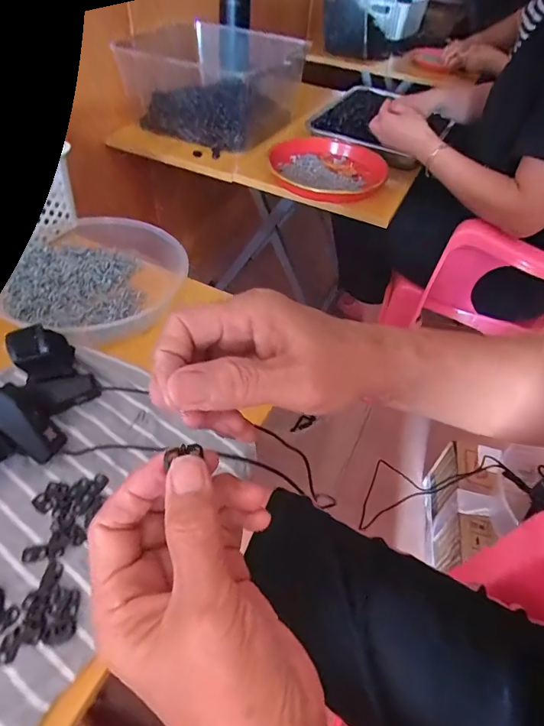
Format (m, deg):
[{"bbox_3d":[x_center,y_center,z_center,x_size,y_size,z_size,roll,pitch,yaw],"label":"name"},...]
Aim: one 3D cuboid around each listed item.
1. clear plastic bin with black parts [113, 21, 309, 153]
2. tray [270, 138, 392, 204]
[{"bbox_3d":[-0.118,-0.602,0.904,0.317,0.130,0.349,14,49,7],"label":"clear plastic bin with black parts"},{"bbox_3d":[0.095,-0.352,0.781,0.209,0.036,0.205,22,51,14],"label":"tray"}]

